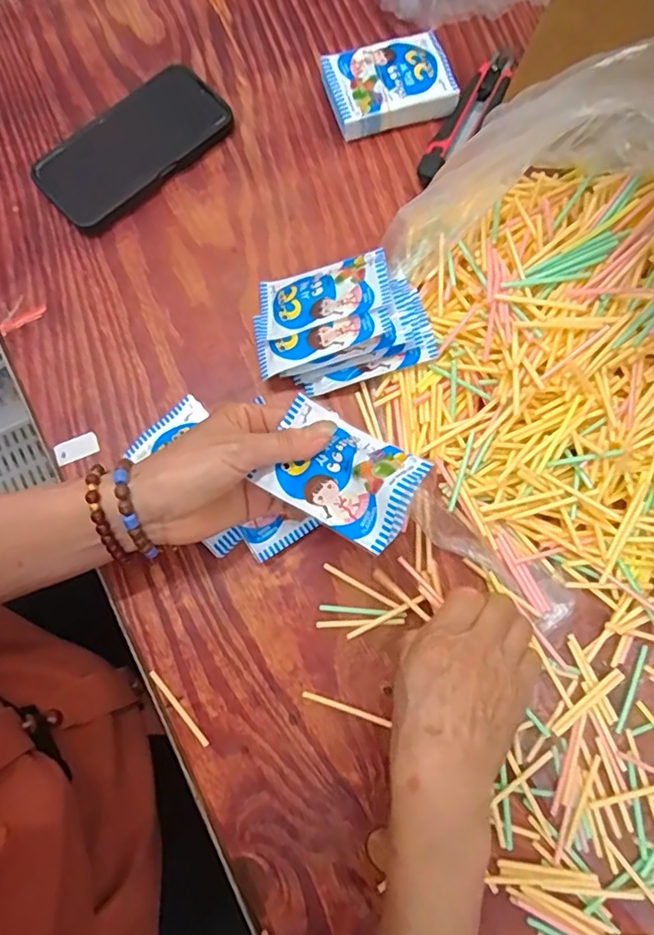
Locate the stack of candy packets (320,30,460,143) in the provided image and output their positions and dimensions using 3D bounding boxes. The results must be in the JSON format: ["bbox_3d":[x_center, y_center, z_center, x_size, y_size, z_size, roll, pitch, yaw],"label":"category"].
[{"bbox_3d":[0.054,-0.336,0.492,0.106,0.026,0.072,-16,78,-5],"label":"stack of candy packets"}]

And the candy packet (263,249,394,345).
[{"bbox_3d":[-0.004,-0.134,0.434,0.102,0.009,0.061,-13,62,16],"label":"candy packet"}]

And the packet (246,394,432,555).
[{"bbox_3d":[0.005,0.002,0.333,0.102,0.014,0.061,32,83,32],"label":"packet"}]

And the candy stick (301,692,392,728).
[{"bbox_3d":[0.013,0.167,0.386,0.063,0.004,0.005,18,77,2],"label":"candy stick"}]

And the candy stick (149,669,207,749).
[{"bbox_3d":[-0.103,0.167,0.386,0.005,0.004,0.063,-40,81,-10],"label":"candy stick"}]

